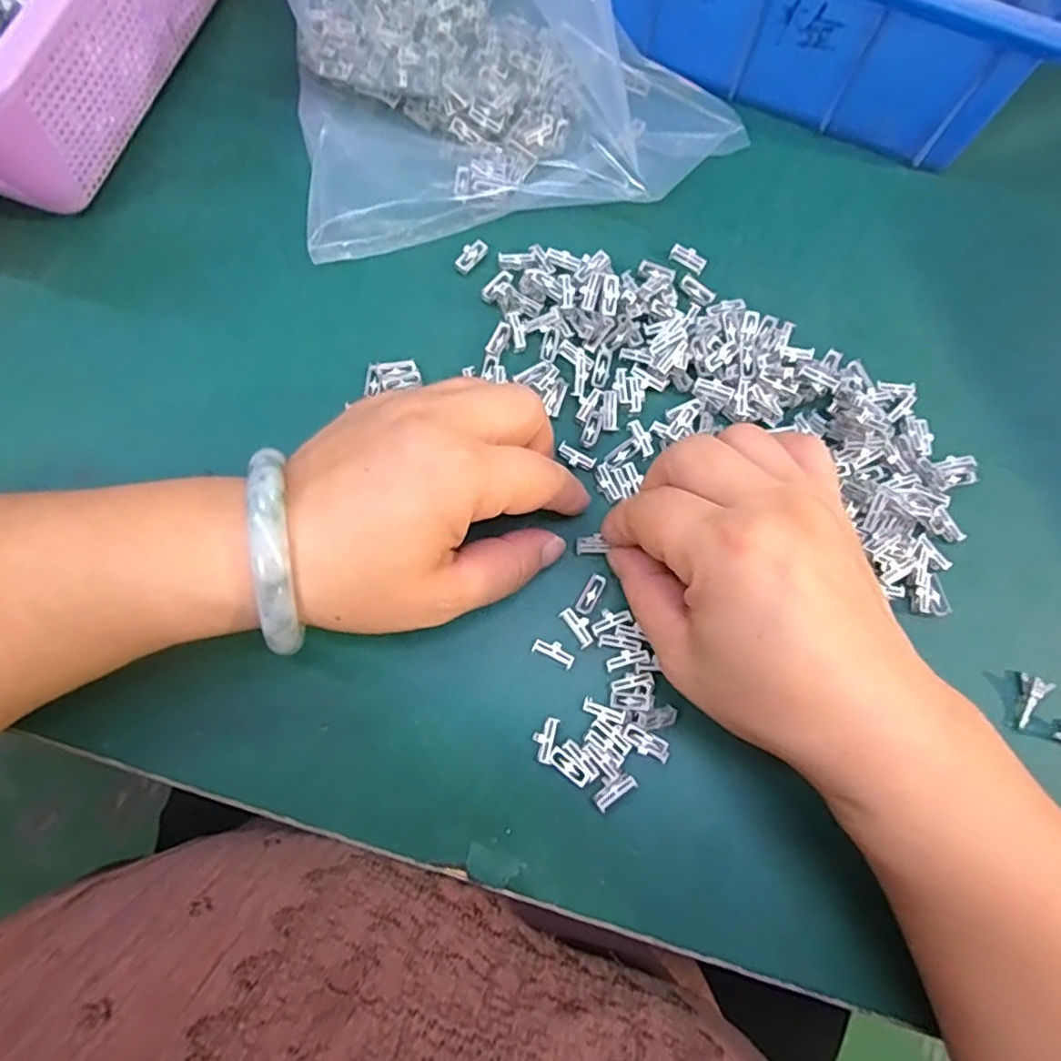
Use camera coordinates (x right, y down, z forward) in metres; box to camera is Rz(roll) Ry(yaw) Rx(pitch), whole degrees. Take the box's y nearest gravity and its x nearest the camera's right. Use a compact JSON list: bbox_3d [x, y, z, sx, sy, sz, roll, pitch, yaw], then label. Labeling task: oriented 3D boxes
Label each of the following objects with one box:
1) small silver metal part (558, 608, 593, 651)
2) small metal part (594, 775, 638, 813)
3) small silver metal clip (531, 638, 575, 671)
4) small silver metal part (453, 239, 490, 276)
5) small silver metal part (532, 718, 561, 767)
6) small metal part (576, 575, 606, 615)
[{"bbox_3d":[0.018,0.037,0.239,0.008,0.004,0.016,-32,80,-8],"label":"small silver metal part"},{"bbox_3d":[0.031,0.095,0.227,0.016,0.005,0.007,-34,81,-8],"label":"small metal part"},{"bbox_3d":[0.009,0.046,0.237,0.016,0.004,0.007,28,79,5],"label":"small silver metal clip"},{"bbox_3d":[-0.027,-0.123,0.280,0.008,0.006,0.017,38,80,7],"label":"small silver metal part"},{"bbox_3d":[0.005,0.077,0.231,0.008,0.005,0.016,15,78,2],"label":"small silver metal part"},{"bbox_3d":[0.024,0.025,0.244,0.007,0.004,0.017,30,79,5],"label":"small metal part"}]

